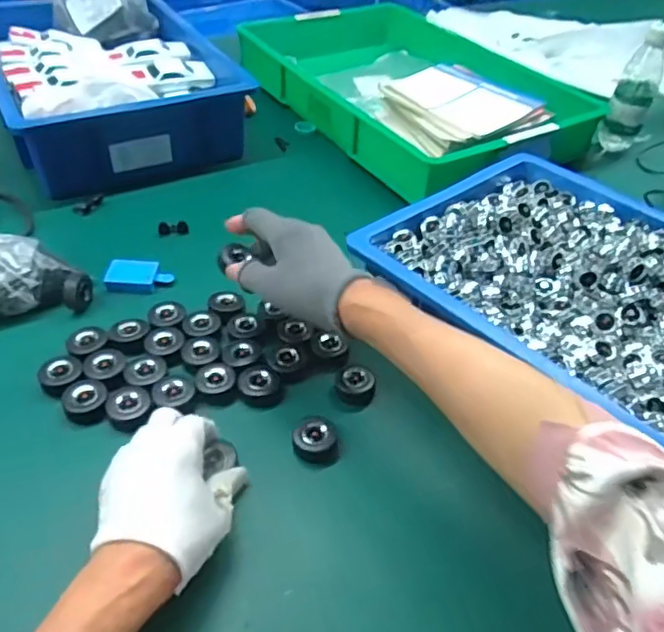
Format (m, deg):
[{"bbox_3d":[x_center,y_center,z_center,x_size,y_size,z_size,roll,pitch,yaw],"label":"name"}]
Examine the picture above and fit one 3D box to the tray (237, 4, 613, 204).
[{"bbox_3d":[0.138,-0.382,0.960,0.381,0.101,0.526,-25,52,-27],"label":"tray"}]

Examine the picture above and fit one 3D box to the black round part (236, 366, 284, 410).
[{"bbox_3d":[-0.066,0.064,0.537,0.040,0.019,0.040,2,45,-2],"label":"black round part"}]

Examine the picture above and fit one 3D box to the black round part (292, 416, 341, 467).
[{"bbox_3d":[-0.013,0.106,0.493,0.039,0.021,0.035,-2,45,-7],"label":"black round part"}]

